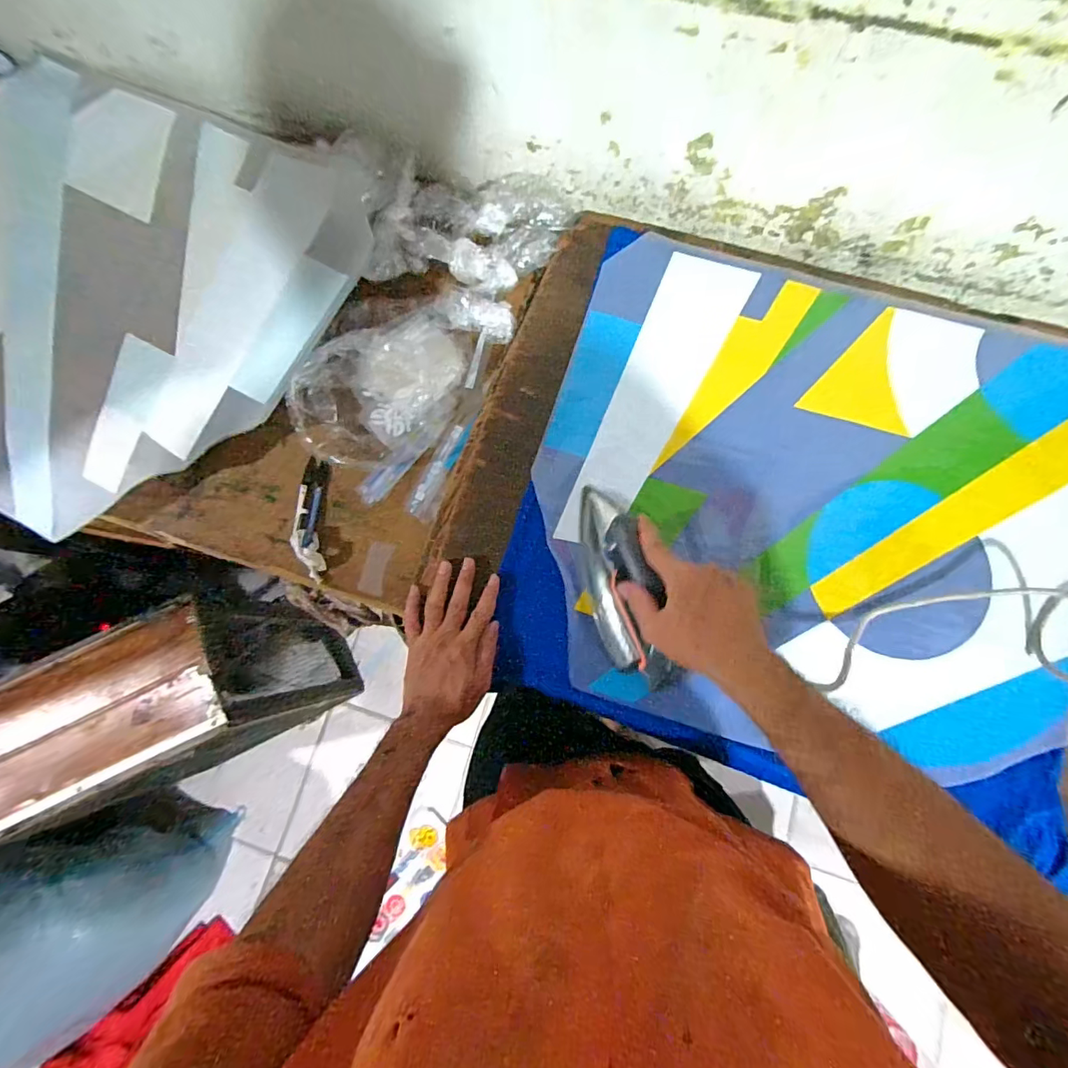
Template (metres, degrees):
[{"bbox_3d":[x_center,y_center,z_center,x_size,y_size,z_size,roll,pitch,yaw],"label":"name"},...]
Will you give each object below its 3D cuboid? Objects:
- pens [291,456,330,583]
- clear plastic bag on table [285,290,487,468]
[{"bbox_3d":[-0.278,-0.019,0.607,0.039,0.021,0.150,-3,77,3],"label":"pens"},{"bbox_3d":[-0.181,-0.208,0.621,0.277,0.076,0.181,-38,79,-6],"label":"clear plastic bag on table"}]

